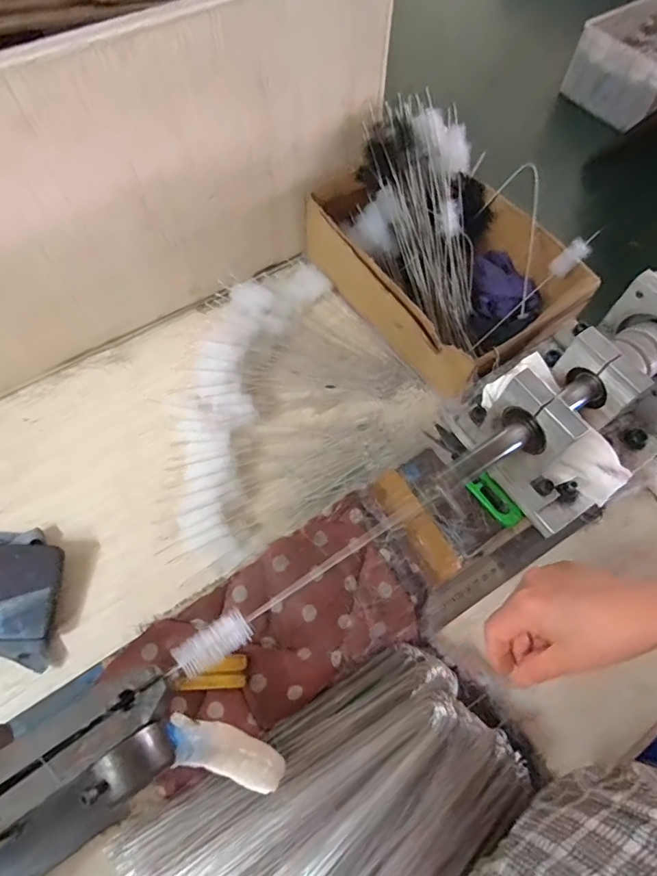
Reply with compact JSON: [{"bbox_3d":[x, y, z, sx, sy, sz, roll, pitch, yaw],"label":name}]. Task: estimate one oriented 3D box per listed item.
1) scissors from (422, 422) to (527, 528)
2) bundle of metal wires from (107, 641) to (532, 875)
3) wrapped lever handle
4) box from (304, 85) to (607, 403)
[{"bbox_3d":[0.132,0.032,0.457,0.023,0.006,0.118,-33,62,-3],"label":"scissors"},{"bbox_3d":[0.000,0.278,0.355,0.272,0.058,0.165,-34,69,-18],"label":"bundle of metal wires"},{"bbox_3d":[-0.062,0.197,0.308,0.095,0.018,0.024,44,60,-31],"label":"wrapped lever handle"},{"bbox_3d":[0.124,-0.202,0.539,0.203,0.128,0.286,-34,70,-18],"label":"box"}]

